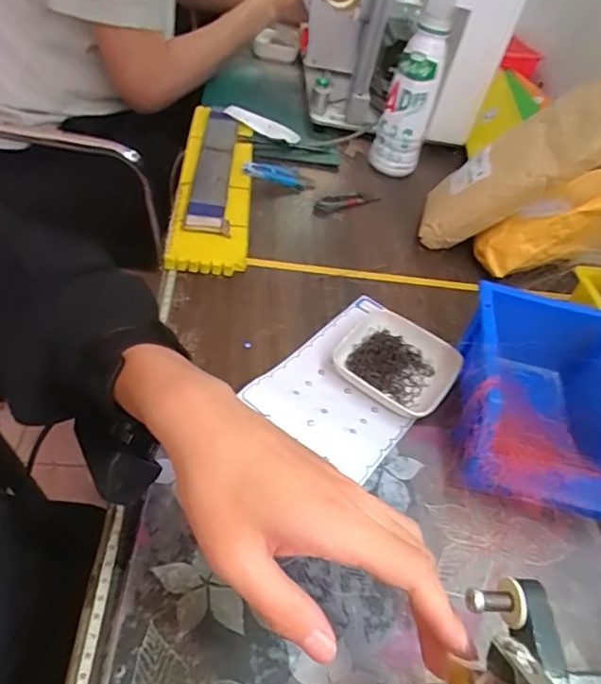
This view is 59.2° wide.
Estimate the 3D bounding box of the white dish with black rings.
[{"bbox_3d":[0.085,0.016,0.475,0.102,0.018,0.102,33,48,17],"label":"white dish with black rings"}]

